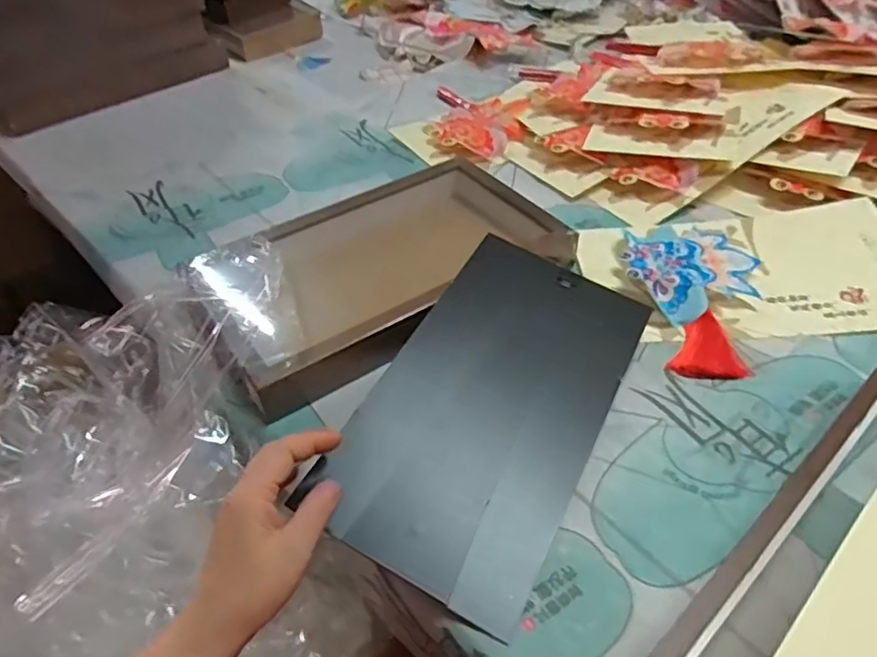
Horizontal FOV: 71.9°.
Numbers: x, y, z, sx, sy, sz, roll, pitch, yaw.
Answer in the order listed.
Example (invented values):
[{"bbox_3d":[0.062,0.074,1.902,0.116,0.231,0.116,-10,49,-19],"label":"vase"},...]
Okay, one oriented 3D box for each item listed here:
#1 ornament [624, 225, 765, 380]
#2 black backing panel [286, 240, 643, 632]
[{"bbox_3d":[0.240,-0.031,0.583,0.119,0.023,0.182,10,46,12],"label":"ornament"},{"bbox_3d":[0.046,0.053,0.490,0.170,0.009,0.316,28,55,12],"label":"black backing panel"}]

